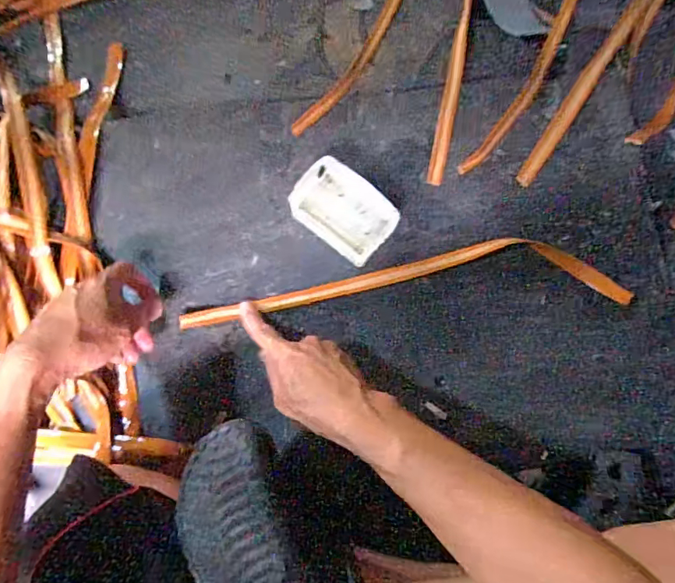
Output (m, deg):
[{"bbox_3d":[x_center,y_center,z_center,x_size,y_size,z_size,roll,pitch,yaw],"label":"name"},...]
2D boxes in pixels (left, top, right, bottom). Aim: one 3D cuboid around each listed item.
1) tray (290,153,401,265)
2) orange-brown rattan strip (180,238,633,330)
[{"bbox_3d":[0.007,-0.085,0.488,0.104,0.040,0.075,37,81,4],"label":"tray"},{"bbox_3d":[0.066,-0.002,0.487,0.441,0.020,0.078,-7,80,-1],"label":"orange-brown rattan strip"}]

